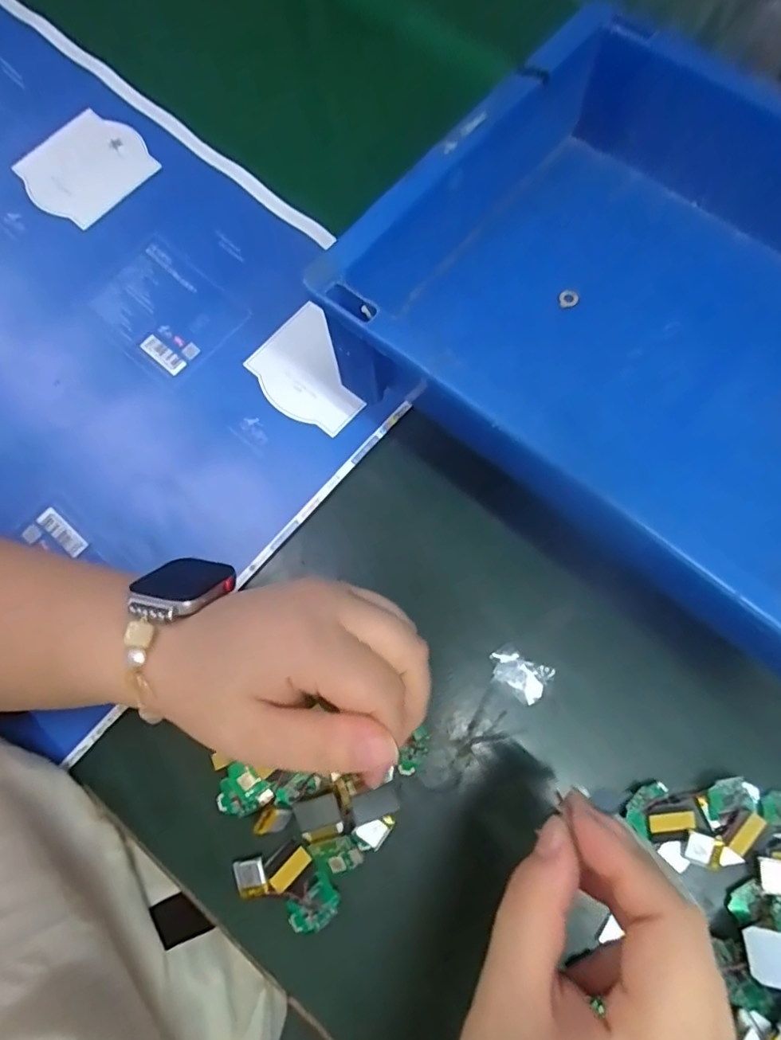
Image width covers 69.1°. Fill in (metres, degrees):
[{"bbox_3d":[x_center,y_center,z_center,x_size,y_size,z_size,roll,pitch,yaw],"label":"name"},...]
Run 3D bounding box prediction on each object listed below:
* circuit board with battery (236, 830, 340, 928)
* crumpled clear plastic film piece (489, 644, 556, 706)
[{"bbox_3d":[-0.043,0.177,0.273,0.024,0.004,0.038,-38,77,-8],"label":"circuit board with battery"},{"bbox_3d":[0.067,0.081,0.299,0.032,0.005,0.022,31,78,9],"label":"crumpled clear plastic film piece"}]

